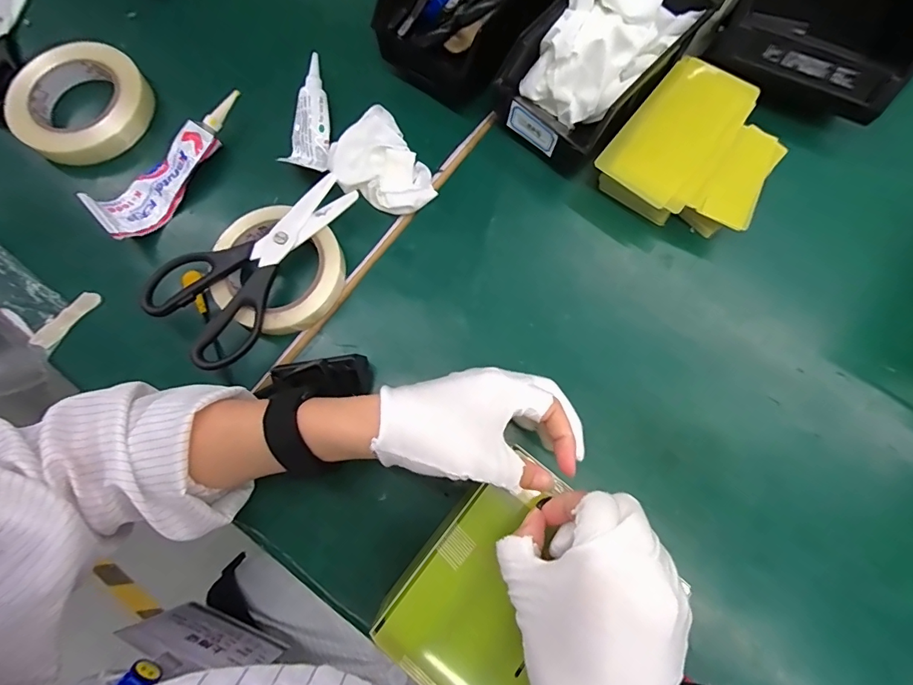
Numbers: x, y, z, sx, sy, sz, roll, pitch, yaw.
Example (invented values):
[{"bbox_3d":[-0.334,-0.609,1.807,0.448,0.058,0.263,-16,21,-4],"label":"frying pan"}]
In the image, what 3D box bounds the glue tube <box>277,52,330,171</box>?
[{"bbox_3d":[-0.135,-0.220,0.426,0.035,0.024,0.108,4,76,0],"label":"glue tube"}]

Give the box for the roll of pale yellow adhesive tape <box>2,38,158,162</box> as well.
[{"bbox_3d":[-0.365,-0.234,0.430,0.126,0.026,0.118,0,77,1],"label":"roll of pale yellow adhesive tape"}]

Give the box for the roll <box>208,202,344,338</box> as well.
[{"bbox_3d":[-0.153,-0.061,0.380,0.108,0.025,0.103,0,76,-1],"label":"roll"}]

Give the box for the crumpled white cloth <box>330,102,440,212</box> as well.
[{"bbox_3d":[-0.070,-0.159,0.399,0.074,0.031,0.101,-32,79,-8],"label":"crumpled white cloth"}]

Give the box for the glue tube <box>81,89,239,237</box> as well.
[{"bbox_3d":[-0.259,-0.164,0.406,0.044,0.030,0.163,33,78,7],"label":"glue tube"}]

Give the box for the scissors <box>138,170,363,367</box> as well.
[{"bbox_3d":[-0.159,-0.069,0.369,0.184,0.011,0.099,-43,80,-12],"label":"scissors"}]

